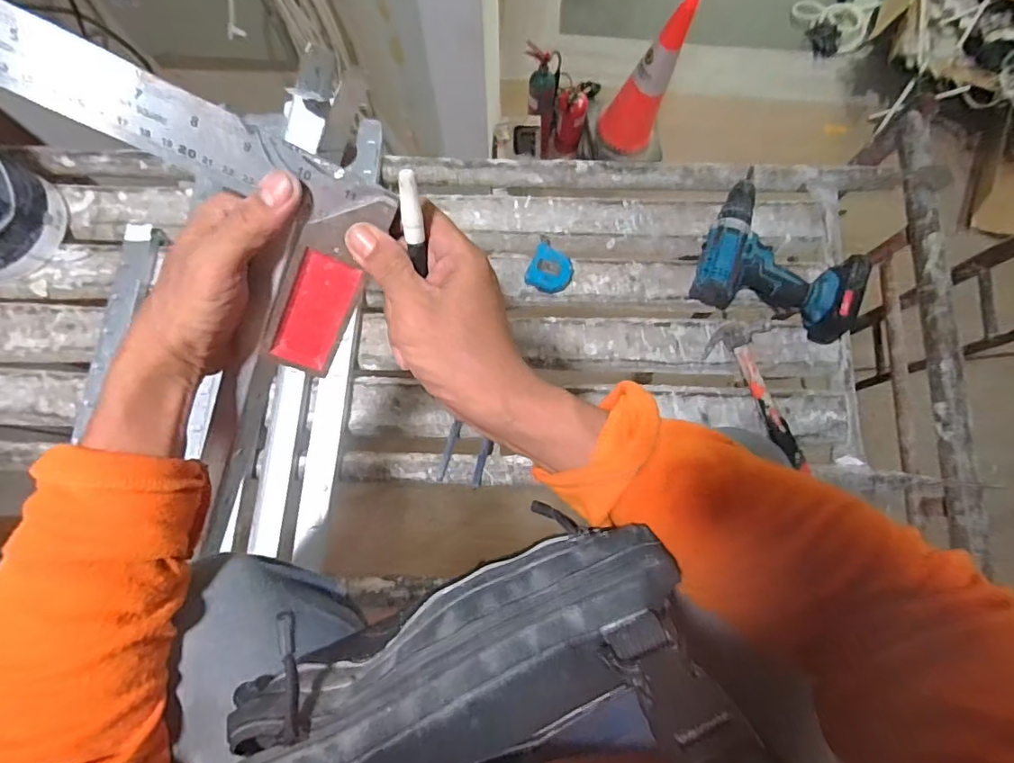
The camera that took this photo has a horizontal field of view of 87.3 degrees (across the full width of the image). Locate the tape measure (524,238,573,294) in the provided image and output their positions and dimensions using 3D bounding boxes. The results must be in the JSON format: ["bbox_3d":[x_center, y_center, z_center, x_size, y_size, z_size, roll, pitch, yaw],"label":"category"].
[{"bbox_3d":[0.066,-0.166,0.768,0.061,0.038,0.075,22,79,4],"label":"tape measure"}]

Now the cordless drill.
[{"bbox_3d":[0.384,-0.183,0.745,0.203,0.083,0.198,18,79,3],"label":"cordless drill"}]

